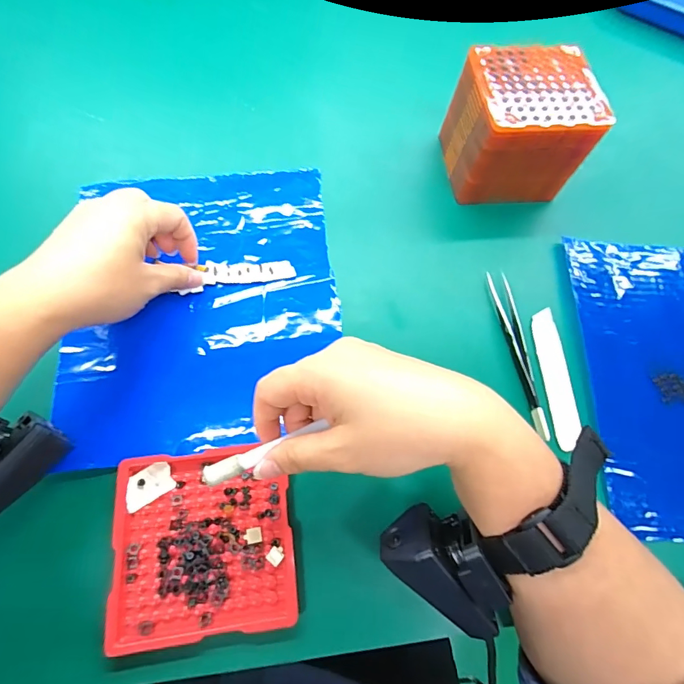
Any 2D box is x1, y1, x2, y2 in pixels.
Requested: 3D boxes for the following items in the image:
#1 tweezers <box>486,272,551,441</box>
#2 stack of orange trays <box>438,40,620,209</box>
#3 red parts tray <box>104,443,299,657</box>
[{"bbox_3d":[0.129,0.005,0.303,0.016,0.011,0.125,-7,68,-6],"label":"tweezers"},{"bbox_3d":[0.140,-0.168,0.349,0.093,0.093,0.083,-6,68,-6],"label":"stack of orange trays"},{"bbox_3d":[-0.080,0.114,0.248,0.099,0.012,0.099,-7,68,-6],"label":"red parts tray"}]

